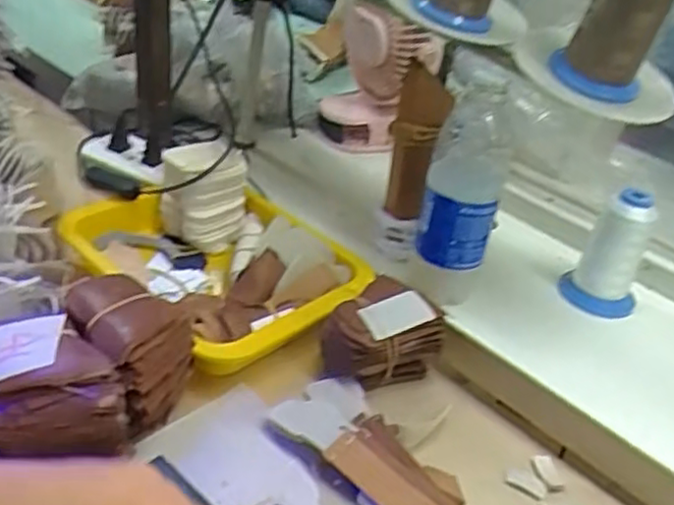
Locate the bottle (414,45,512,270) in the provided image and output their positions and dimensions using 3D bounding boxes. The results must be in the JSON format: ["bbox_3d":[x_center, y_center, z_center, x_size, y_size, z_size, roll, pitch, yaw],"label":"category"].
[{"bbox_3d":[0.107,-0.068,0.569,0.061,0.157,0.055,13,34,6],"label":"bottle"}]

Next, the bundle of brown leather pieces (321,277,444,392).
[{"bbox_3d":[0.029,0.066,0.568,0.095,0.069,0.067,-10,37,-25],"label":"bundle of brown leather pieces"}]

